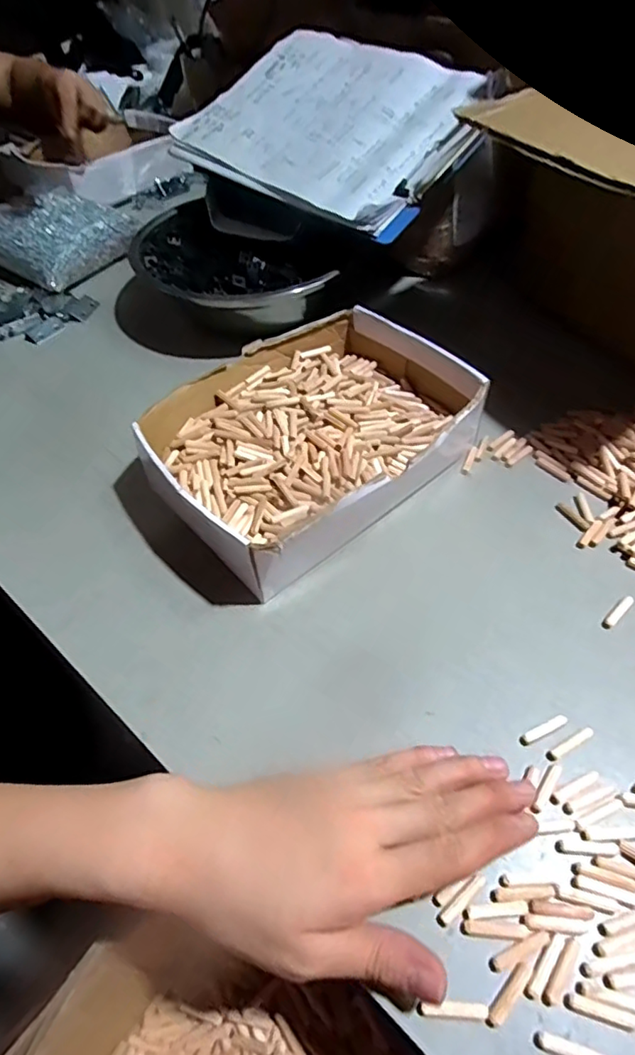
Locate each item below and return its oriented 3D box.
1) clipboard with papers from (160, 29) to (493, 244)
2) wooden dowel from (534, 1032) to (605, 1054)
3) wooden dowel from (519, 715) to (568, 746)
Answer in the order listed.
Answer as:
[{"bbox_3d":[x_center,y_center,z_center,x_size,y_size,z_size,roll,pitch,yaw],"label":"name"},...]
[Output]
[{"bbox_3d":[0.010,-0.415,0.583,0.310,0.017,0.221,37,80,24],"label":"clipboard with papers"},{"bbox_3d":[0.110,0.226,0.243,0.031,0.007,0.006,11,52,14],"label":"wooden dowel"},{"bbox_3d":[0.132,0.119,0.330,0.030,0.004,0.007,-22,52,-13],"label":"wooden dowel"}]

